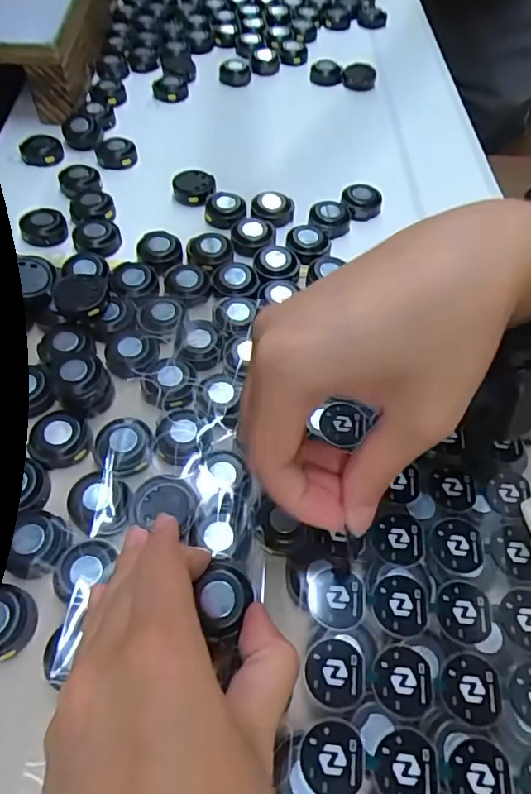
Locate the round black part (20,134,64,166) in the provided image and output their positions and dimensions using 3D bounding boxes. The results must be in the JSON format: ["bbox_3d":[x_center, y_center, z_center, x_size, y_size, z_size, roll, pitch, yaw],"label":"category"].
[{"bbox_3d":[-0.173,-0.190,0.396,0.030,0.008,0.029,1,58,-2],"label":"round black part"}]

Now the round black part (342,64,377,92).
[{"bbox_3d":[0.087,-0.296,0.476,0.030,0.014,0.030,7,58,2],"label":"round black part"}]

